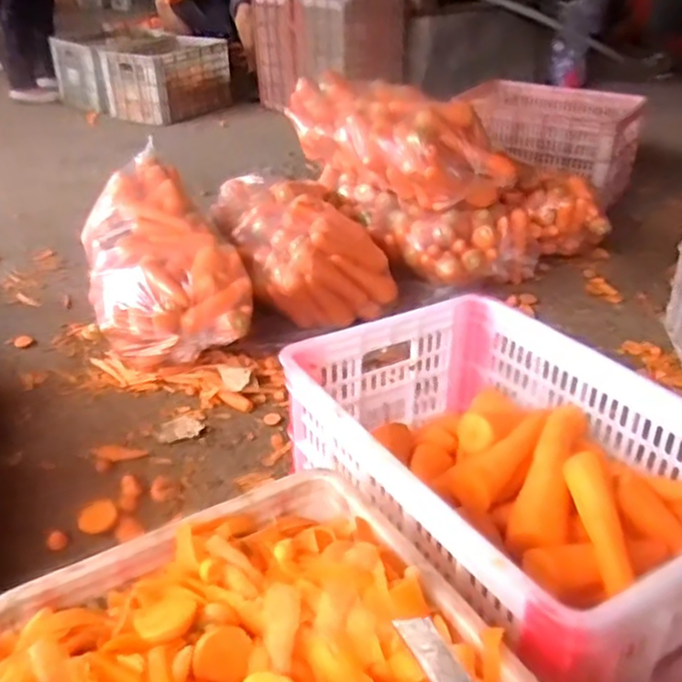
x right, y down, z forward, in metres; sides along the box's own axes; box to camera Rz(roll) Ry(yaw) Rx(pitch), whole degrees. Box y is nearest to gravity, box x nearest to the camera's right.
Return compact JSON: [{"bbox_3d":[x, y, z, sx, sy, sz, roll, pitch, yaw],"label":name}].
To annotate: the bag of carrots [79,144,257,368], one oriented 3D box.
[{"bbox_3d":[-0.365,-0.167,1.436,0.288,0.246,0.477,-11,33,-16],"label":"bag of carrots"}]

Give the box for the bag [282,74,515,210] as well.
[{"bbox_3d":[0.101,-0.479,1.674,0.240,0.206,0.584,-27,40,-37],"label":"bag"}]

